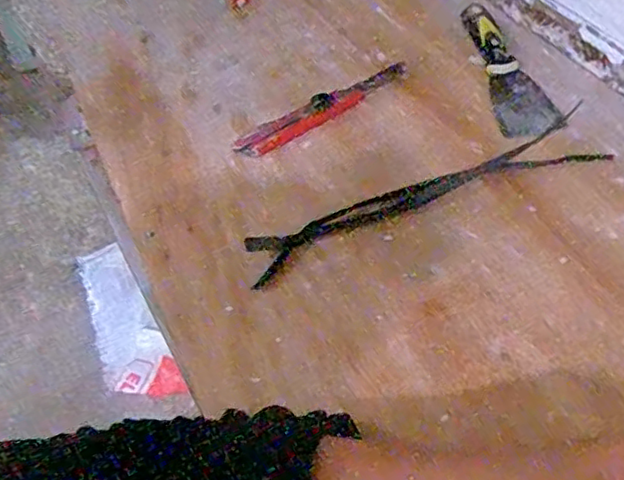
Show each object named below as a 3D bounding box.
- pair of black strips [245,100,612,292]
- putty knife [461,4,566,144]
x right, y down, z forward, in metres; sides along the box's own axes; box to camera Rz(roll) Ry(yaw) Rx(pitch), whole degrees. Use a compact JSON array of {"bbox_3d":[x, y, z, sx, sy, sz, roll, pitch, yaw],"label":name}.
[{"bbox_3d":[0.097,-0.038,0.527,0.318,0.013,0.052,-20,51,-10],"label":"pair of black strips"},{"bbox_3d":[0.195,-0.172,0.622,0.056,0.032,0.189,-7,50,0],"label":"putty knife"}]

